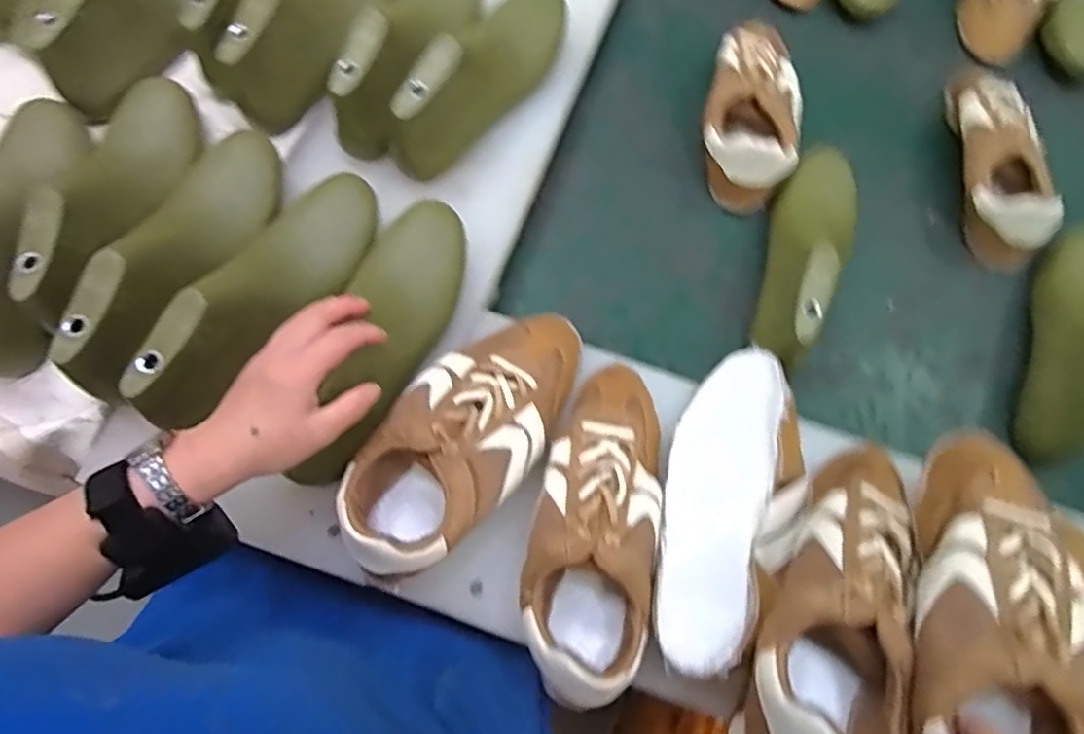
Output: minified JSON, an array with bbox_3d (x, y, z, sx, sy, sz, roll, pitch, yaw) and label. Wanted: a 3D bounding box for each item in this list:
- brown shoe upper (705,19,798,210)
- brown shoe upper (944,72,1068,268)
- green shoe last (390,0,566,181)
[{"bbox_3d":[0.226,-0.282,0.658,0.101,0.069,0.235,12,72,2],"label":"brown shoe upper"},{"bbox_3d":[0.482,-0.230,0.660,0.078,0.072,0.256,8,71,1],"label":"brown shoe upper"},{"bbox_3d":[-0.056,-0.286,0.596,0.073,0.111,0.246,34,74,9],"label":"green shoe last"}]

